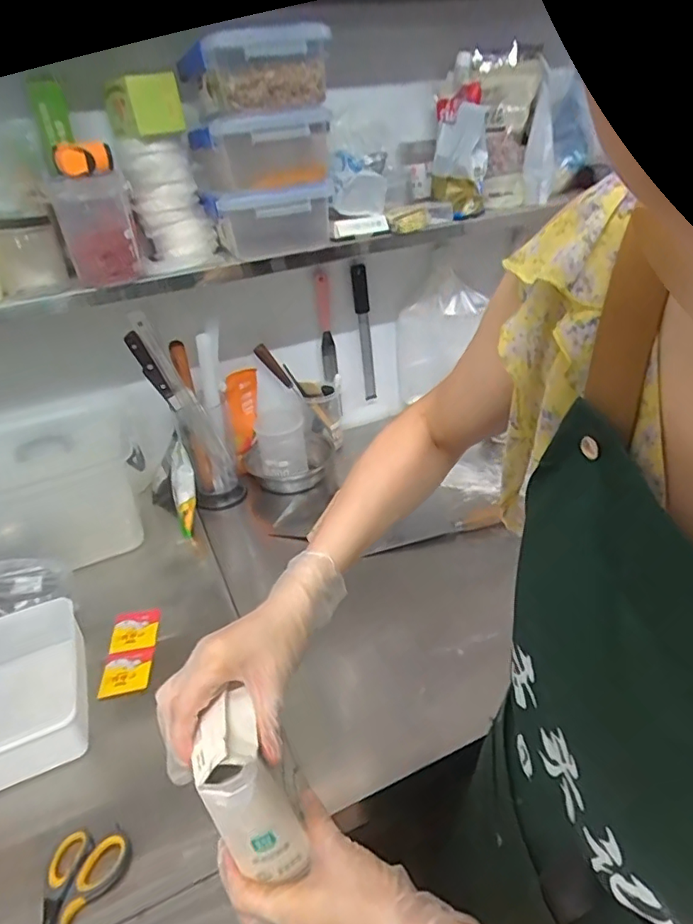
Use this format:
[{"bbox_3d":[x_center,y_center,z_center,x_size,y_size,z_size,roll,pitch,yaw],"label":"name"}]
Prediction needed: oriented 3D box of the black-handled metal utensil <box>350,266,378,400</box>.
[{"bbox_3d":[0.036,-0.279,1.235,0.041,0.303,0.018,-25,35,-28],"label":"black-handled metal utensil"}]

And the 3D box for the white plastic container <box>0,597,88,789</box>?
[{"bbox_3d":[-0.406,0.280,0.694,0.147,0.071,0.210,-19,32,-20],"label":"white plastic container"}]

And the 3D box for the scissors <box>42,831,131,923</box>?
[{"bbox_3d":[-0.267,0.431,0.492,0.074,0.012,0.190,0,31,11],"label":"scissors"}]

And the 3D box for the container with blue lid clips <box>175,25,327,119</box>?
[{"bbox_3d":[-0.141,-0.572,0.837,0.172,0.084,0.228,-18,32,-19],"label":"container with blue lid clips"}]

